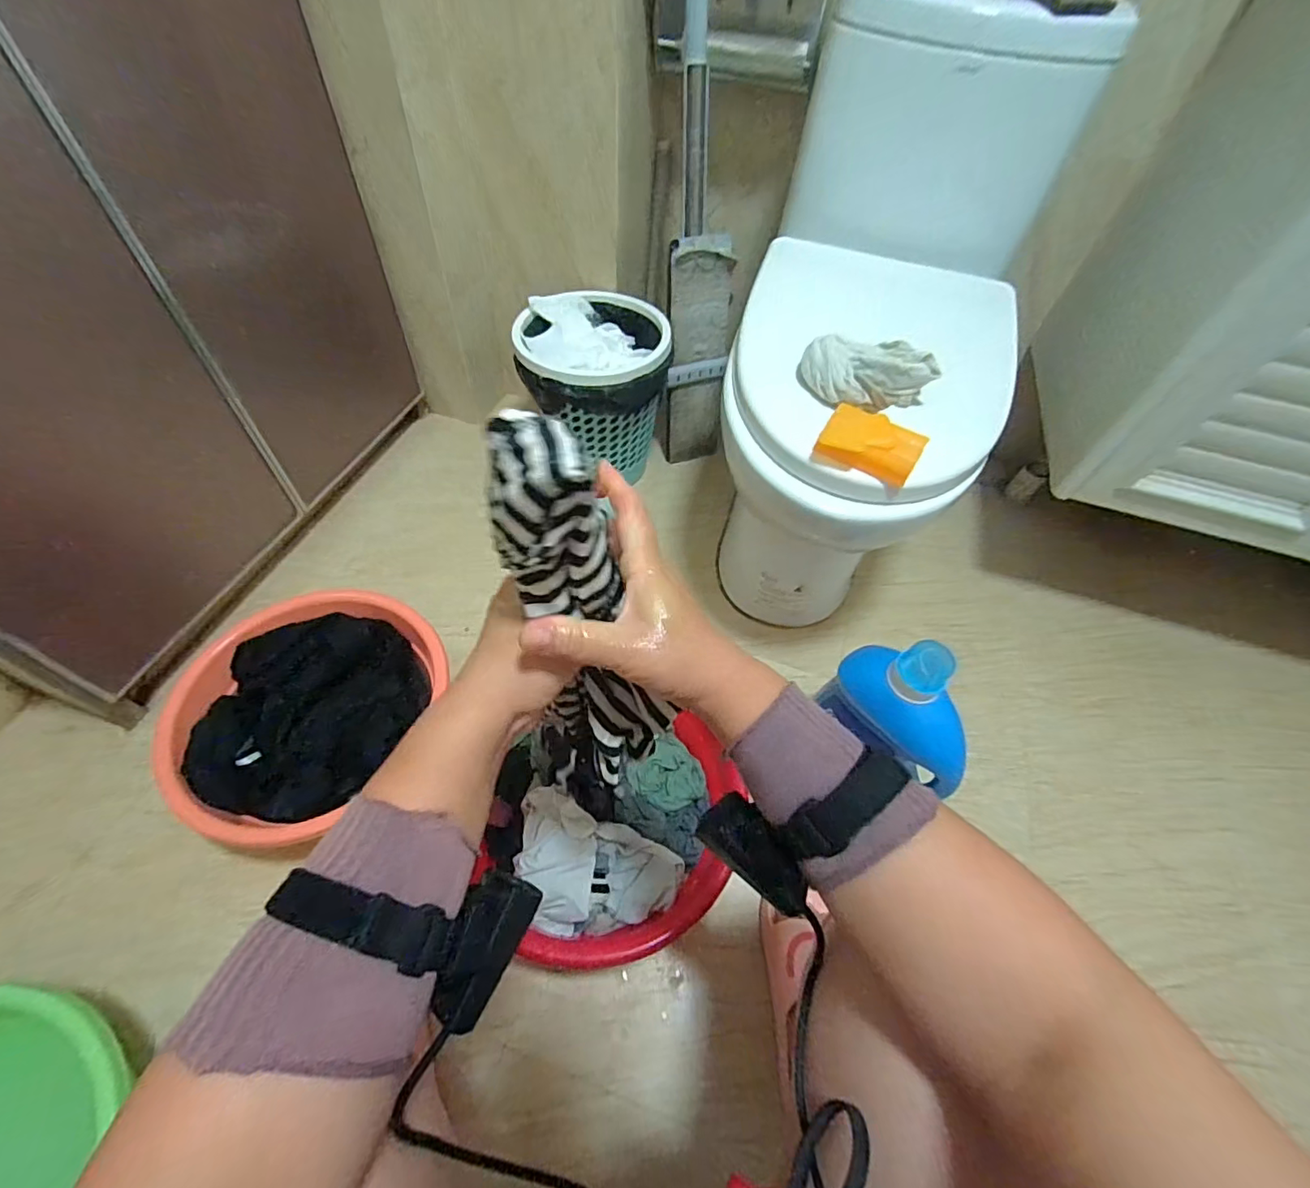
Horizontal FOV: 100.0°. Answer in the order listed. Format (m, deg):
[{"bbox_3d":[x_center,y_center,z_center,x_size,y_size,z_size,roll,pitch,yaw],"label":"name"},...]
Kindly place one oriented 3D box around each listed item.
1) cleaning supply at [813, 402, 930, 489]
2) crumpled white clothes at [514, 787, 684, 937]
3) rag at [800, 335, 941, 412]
[{"bbox_3d":[0.225,-0.156,0.575,0.100,0.036,0.058,27,57,14],"label":"cleaning supply"},{"bbox_3d":[-0.084,0.324,0.643,0.214,0.050,0.131,23,56,11],"label":"crumpled white clothes"},{"bbox_3d":[0.240,-0.257,0.634,0.101,0.050,0.125,-30,62,-23],"label":"rag"}]

